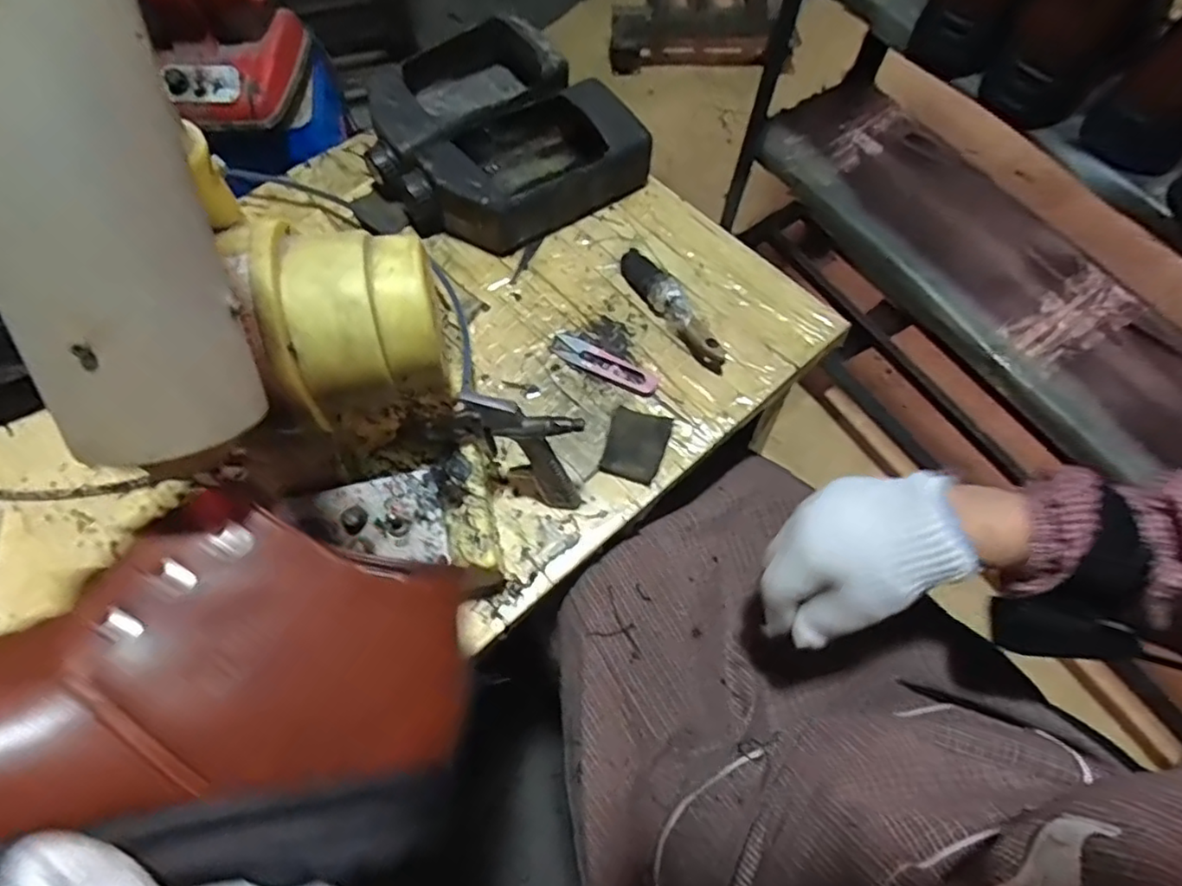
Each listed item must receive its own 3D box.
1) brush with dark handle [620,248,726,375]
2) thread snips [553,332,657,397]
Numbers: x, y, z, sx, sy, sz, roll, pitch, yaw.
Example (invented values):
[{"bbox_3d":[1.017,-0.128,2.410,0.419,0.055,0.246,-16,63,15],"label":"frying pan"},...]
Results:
[{"bbox_3d":[0.070,-0.123,0.574,0.029,0.027,0.149,-26,68,-13],"label":"brush with dark handle"},{"bbox_3d":[0.012,-0.067,0.557,0.098,0.005,0.025,28,68,11],"label":"thread snips"}]

